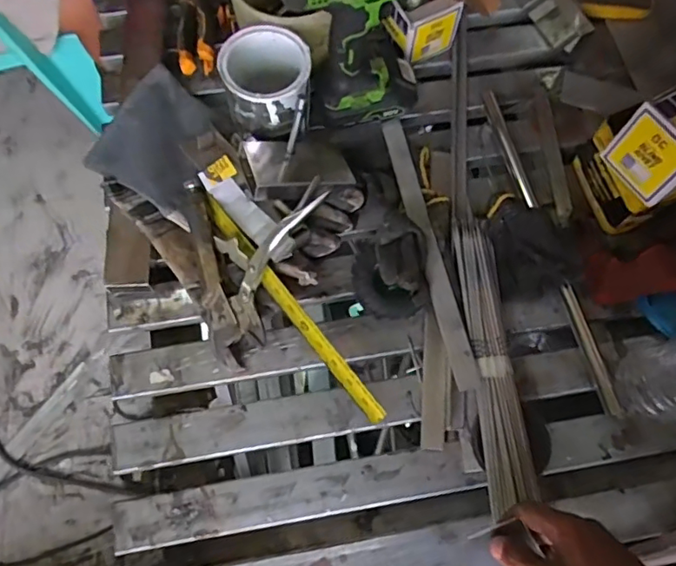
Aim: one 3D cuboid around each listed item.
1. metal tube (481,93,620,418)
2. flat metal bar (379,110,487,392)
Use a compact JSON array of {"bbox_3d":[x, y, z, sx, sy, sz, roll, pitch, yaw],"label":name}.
[{"bbox_3d":[0.247,-0.053,0.646,0.018,0.021,0.417,-13,71,-7],"label":"metal tube"},{"bbox_3d":[0.103,-0.049,0.633,0.028,0.006,0.349,-11,67,-4],"label":"flat metal bar"}]

